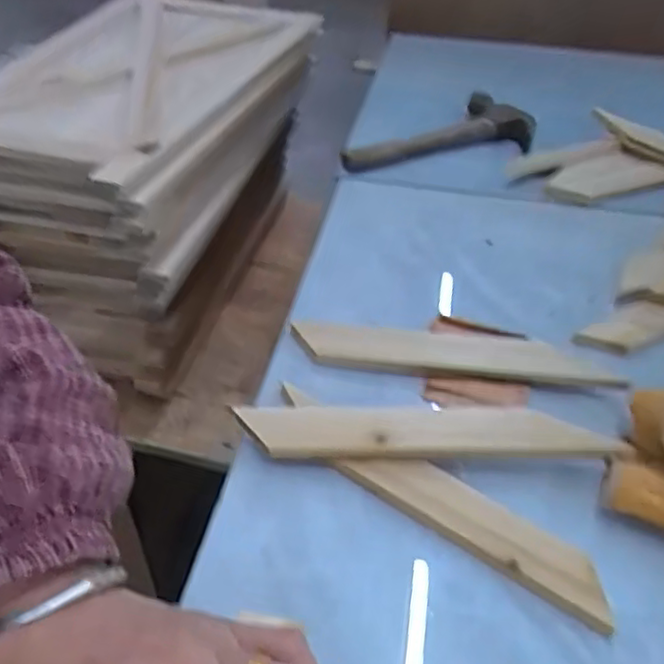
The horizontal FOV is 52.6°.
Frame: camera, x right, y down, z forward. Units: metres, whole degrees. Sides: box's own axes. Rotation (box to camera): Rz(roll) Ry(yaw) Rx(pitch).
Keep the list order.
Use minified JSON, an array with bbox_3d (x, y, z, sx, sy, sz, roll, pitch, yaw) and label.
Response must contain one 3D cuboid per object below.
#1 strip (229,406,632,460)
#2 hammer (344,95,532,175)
[{"bbox_3d":[0.047,0.052,0.347,0.189,0.011,0.029,1,54,4],"label":"strip"},{"bbox_3d":[0.092,-0.181,0.620,0.183,0.030,0.081,-22,47,-24],"label":"hammer"}]

